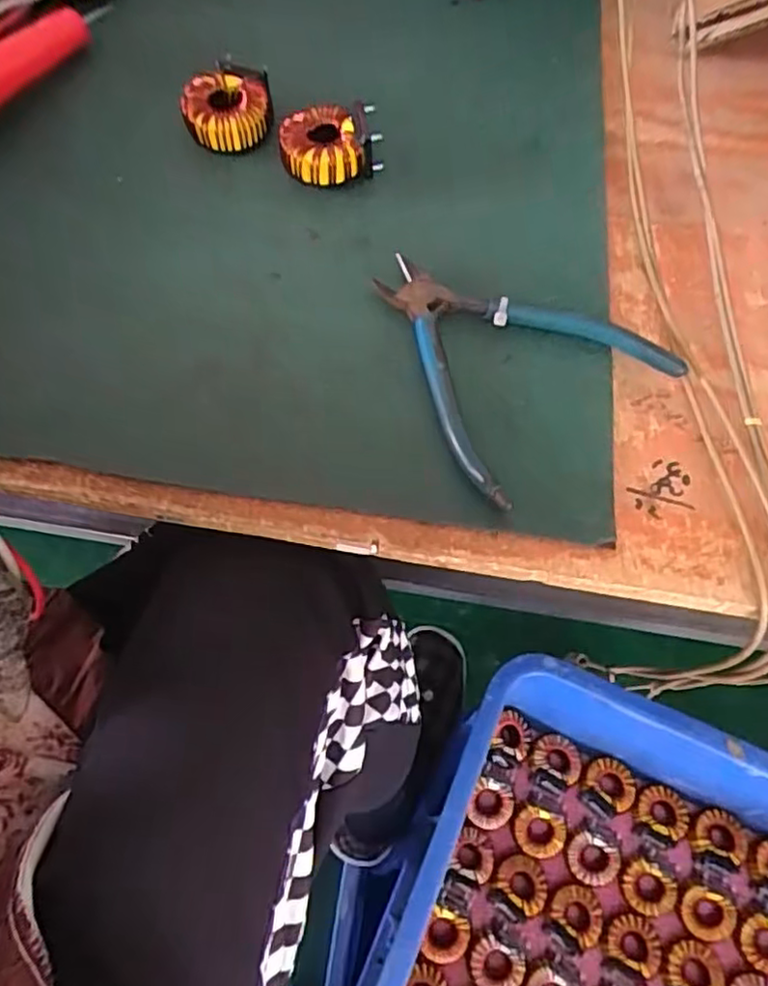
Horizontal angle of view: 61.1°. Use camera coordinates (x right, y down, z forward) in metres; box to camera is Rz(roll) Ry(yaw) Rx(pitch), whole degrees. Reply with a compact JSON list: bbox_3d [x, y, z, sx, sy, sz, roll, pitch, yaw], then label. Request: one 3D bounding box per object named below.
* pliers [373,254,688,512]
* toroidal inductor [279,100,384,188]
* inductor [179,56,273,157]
[{"bbox_3d":[0.057,-0.073,0.323,0.119,0.018,0.131,-37,71,-18],"label":"pliers"},{"bbox_3d":[-0.030,-0.195,0.365,0.055,0.035,0.040,-5,64,-5],"label":"toroidal inductor"},{"bbox_3d":[-0.090,-0.220,0.372,0.049,0.036,0.041,-10,65,-7],"label":"inductor"}]

